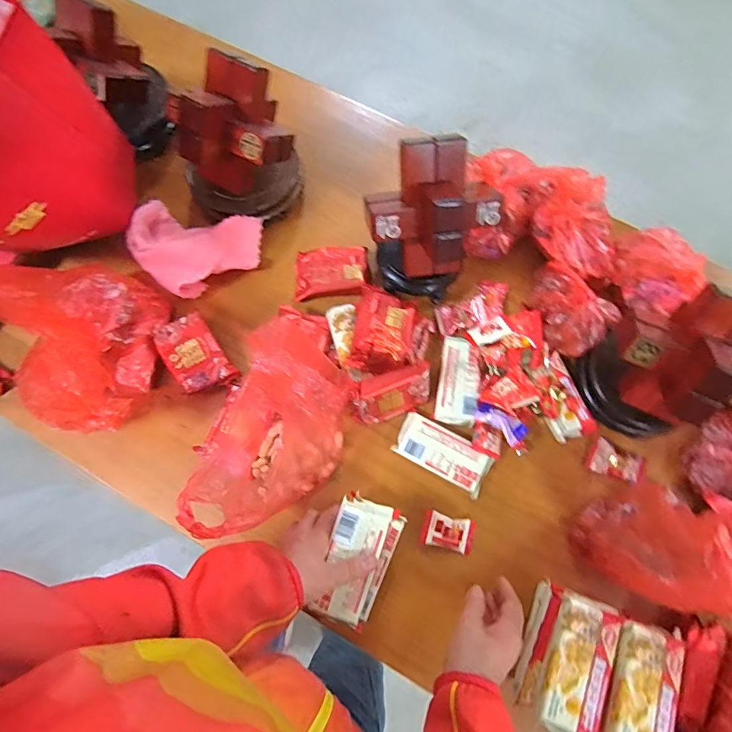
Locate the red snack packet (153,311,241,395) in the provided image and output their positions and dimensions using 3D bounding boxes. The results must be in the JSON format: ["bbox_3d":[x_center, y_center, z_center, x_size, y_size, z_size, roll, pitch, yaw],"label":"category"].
[{"bbox_3d":[-0.258,-0.014,0.661,0.078,0.027,0.122,-35,76,-11],"label":"red snack packet"}]

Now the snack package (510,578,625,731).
[{"bbox_3d":[0.232,0.340,0.522,0.071,0.100,0.137,26,74,7],"label":"snack package"}]

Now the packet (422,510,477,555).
[{"bbox_3d":[0.114,0.230,0.610,0.070,0.013,0.045,14,73,3],"label":"packet"}]

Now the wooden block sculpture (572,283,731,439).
[{"bbox_3d":[0.389,0.001,0.577,0.138,0.193,0.154,2,72,-1],"label":"wooden block sculpture"}]

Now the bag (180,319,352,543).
[{"bbox_3d":[-0.107,0.086,0.523,0.123,0.232,0.250,31,74,8],"label":"bag"}]

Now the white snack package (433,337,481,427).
[{"bbox_3d":[0.141,0.024,0.668,0.060,0.019,0.130,12,73,3],"label":"white snack package"}]

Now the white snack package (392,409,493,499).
[{"bbox_3d":[0.111,0.125,0.639,0.134,0.017,0.067,28,74,8],"label":"white snack package"}]

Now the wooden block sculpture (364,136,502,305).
[{"bbox_3d":[0.096,-0.188,0.628,0.139,0.209,0.135,25,74,6],"label":"wooden block sculpture"}]

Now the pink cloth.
[{"bbox_3d":[-0.285,-0.191,0.708,0.211,0.078,0.153,11,73,2],"label":"pink cloth"}]

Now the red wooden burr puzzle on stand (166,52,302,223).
[{"bbox_3d":[-0.206,-0.334,0.665,0.172,0.179,0.155,42,76,11],"label":"red wooden burr puzzle on stand"}]

